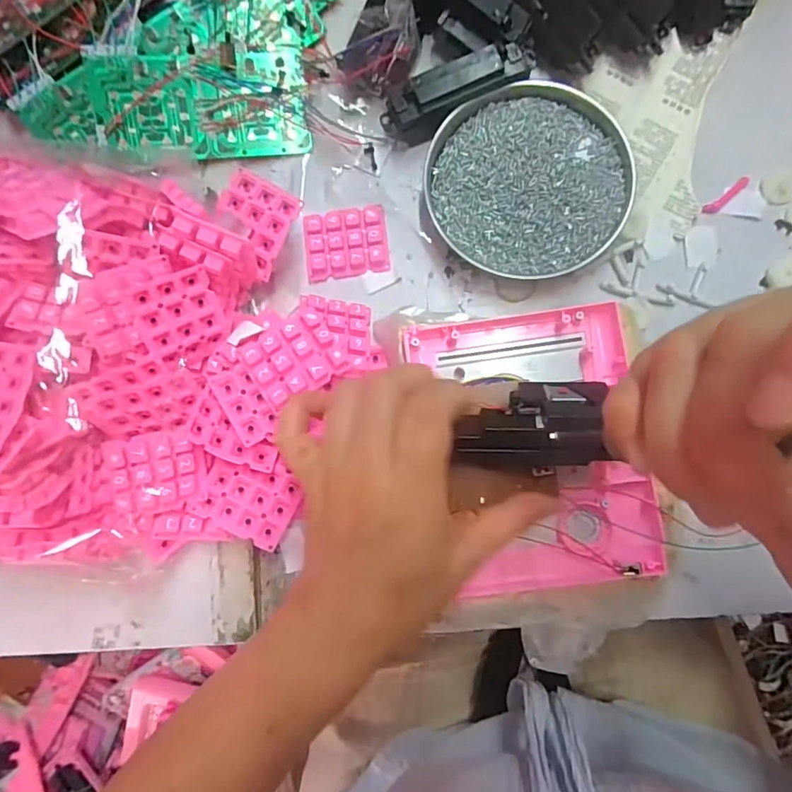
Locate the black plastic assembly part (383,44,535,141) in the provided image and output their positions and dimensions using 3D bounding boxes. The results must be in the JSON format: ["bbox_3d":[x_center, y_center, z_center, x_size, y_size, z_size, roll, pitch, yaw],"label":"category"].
[{"bbox_3d":[0.040,-0.207,0.349,0.100,0.037,0.025,-21,84,2],"label":"black plastic assembly part"}]

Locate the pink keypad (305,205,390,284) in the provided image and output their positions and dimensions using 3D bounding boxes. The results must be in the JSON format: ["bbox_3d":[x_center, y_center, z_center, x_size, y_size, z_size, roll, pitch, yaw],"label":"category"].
[{"bbox_3d":[-0.036,-0.111,0.365,0.058,0.005,0.047,-8,84,3],"label":"pink keypad"}]

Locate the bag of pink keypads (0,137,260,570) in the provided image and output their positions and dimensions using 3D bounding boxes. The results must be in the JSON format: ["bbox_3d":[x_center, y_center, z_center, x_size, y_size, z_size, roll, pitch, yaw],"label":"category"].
[{"bbox_3d":[-0.215,-0.030,0.319,0.214,0.078,0.246,12,85,5],"label":"bag of pink keypads"}]

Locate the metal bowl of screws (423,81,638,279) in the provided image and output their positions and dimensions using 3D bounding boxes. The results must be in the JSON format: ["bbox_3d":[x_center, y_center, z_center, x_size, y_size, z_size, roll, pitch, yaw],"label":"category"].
[{"bbox_3d":[0.090,-0.148,0.352,0.133,0.022,0.129,-1,85,4],"label":"metal bowl of screws"}]

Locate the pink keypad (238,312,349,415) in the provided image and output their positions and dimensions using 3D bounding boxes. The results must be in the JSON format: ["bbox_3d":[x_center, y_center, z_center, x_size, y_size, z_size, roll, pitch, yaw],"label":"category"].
[{"bbox_3d":[-0.066,-0.024,0.320,0.056,0.013,0.049,-36,83,0],"label":"pink keypad"}]

